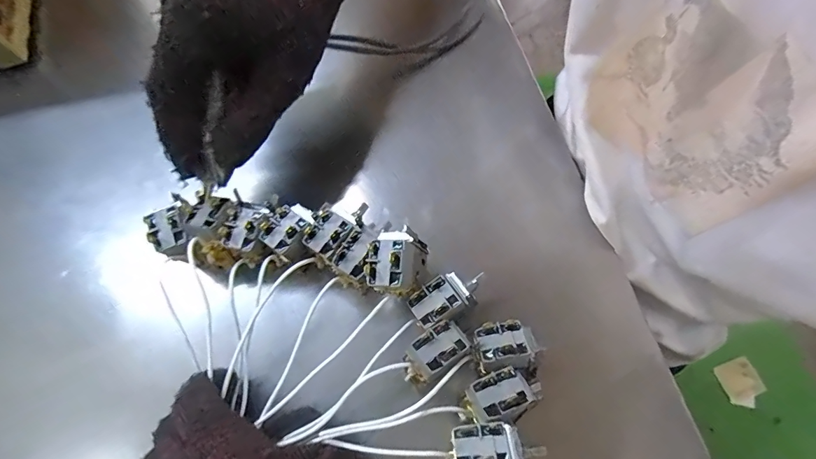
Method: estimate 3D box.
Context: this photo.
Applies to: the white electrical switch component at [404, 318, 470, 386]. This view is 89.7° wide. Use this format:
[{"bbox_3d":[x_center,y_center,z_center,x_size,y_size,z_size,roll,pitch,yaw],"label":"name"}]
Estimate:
[{"bbox_3d":[0.016,0.075,0.251,0.037,0.023,0.022,-31,66,-28],"label":"white electrical switch component"}]

